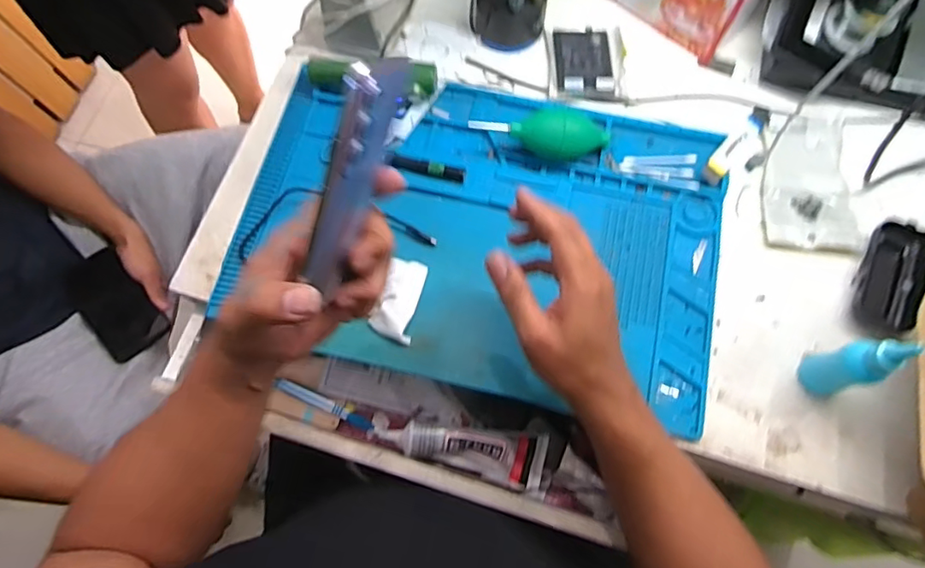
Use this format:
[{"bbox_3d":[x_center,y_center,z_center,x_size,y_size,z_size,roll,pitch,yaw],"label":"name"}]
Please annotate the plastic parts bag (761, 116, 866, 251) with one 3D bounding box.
[{"bbox_3d":[0.353,-0.106,0.547,0.090,0.010,0.151,5,72,4],"label":"plastic parts bag"}]

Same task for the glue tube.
[{"bbox_3d":[0.000,0.173,0.544,0.170,0.034,0.051,6,73,4],"label":"glue tube"}]

